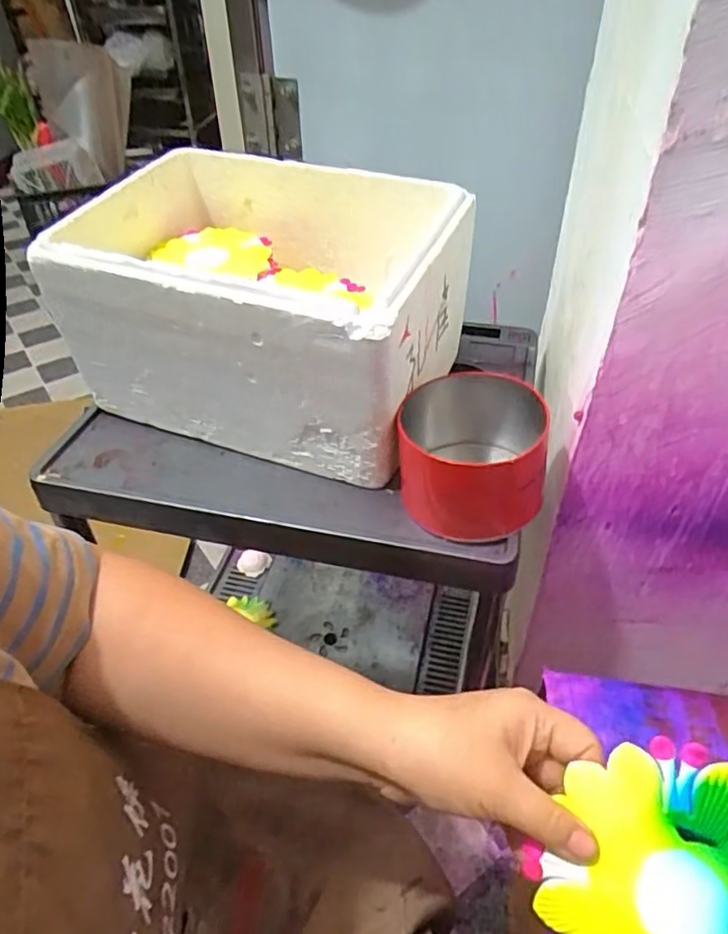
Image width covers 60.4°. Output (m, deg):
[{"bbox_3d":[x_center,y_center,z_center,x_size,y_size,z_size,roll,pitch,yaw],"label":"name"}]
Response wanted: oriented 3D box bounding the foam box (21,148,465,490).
[{"bbox_3d":[-0.089,-0.165,0.646,0.345,0.196,0.255,15,46,18],"label":"foam box"}]

